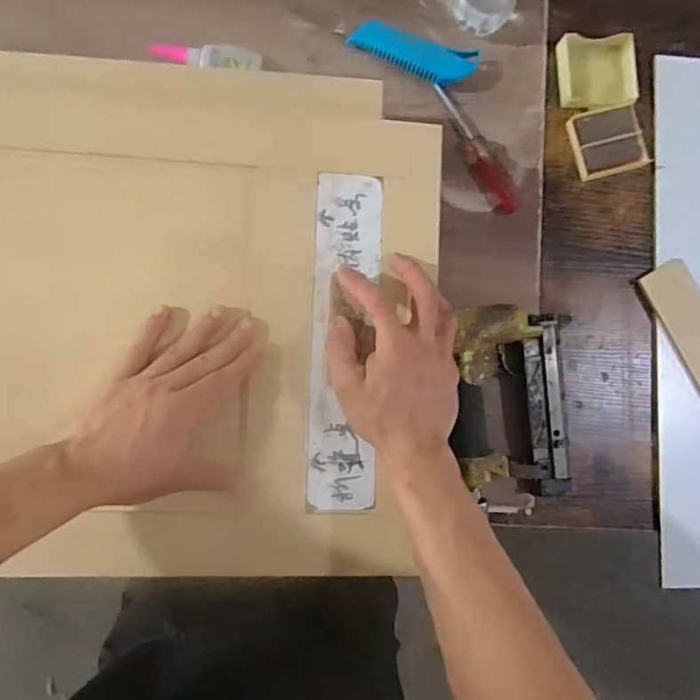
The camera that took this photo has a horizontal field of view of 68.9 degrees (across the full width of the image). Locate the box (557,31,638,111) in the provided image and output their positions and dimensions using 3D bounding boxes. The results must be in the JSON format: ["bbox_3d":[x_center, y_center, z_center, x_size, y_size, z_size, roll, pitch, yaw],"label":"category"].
[{"bbox_3d":[0.258,-0.288,0.530,0.082,0.018,0.070,-5,89,-6],"label":"box"}]

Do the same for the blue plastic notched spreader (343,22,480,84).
[{"bbox_3d":[0.064,-0.295,0.507,0.126,0.004,0.042,14,87,-5],"label":"blue plastic notched spreader"}]

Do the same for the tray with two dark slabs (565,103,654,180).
[{"bbox_3d":[0.271,-0.217,0.530,0.077,0.016,0.066,-13,89,-6],"label":"tray with two dark slabs"}]

